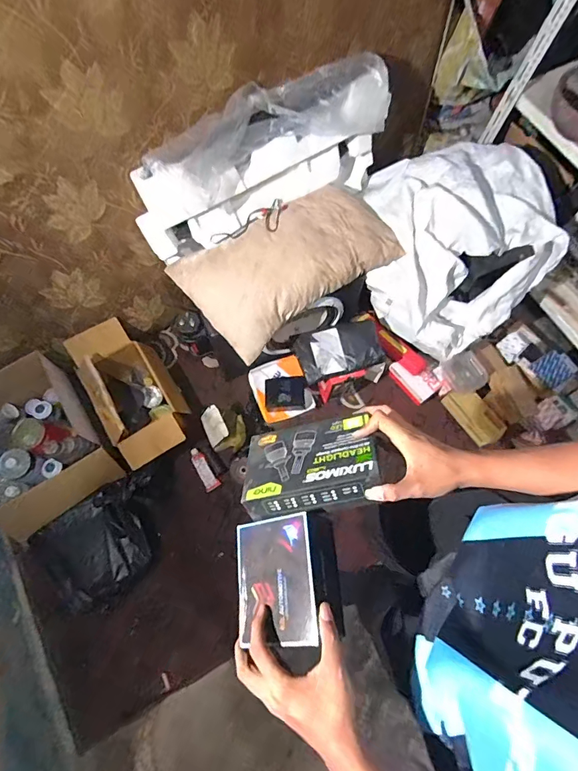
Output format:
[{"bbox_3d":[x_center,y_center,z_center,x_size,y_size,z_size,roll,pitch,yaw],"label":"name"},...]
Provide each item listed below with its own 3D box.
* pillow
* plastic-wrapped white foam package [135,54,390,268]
[{"bbox_3d":[-0.005,-0.390,1.215,0.624,0.143,0.371,-33,72,-13],"label":"pillow"},{"bbox_3d":[-0.073,-0.640,1.162,0.772,0.330,0.169,-30,72,-12],"label":"plastic-wrapped white foam package"}]

